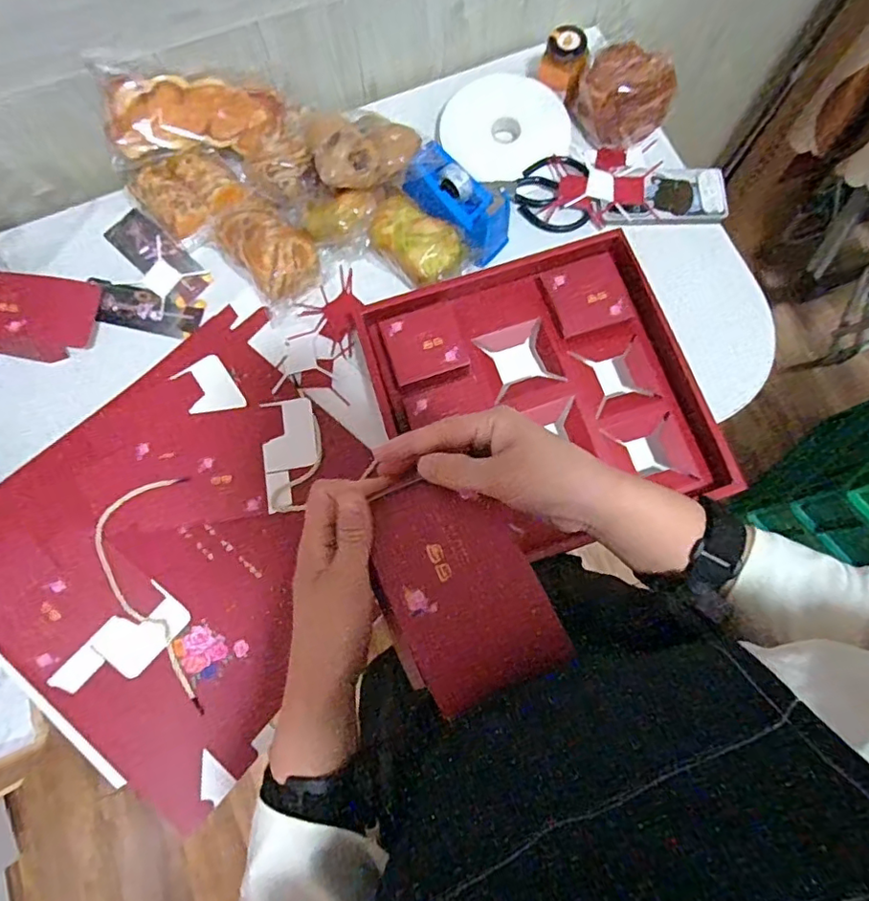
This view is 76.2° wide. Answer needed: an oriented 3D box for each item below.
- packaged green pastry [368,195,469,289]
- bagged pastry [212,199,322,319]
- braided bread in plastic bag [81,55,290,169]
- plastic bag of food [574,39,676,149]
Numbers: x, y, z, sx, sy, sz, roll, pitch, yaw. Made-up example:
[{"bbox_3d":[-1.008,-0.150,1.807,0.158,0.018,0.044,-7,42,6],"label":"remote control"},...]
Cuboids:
[{"bbox_3d":[-0.020,-0.253,0.673,0.119,0.041,0.077,37,80,9],"label":"packaged green pastry"},{"bbox_3d":[-0.204,-0.248,0.682,0.092,0.064,0.127,-37,79,-8],"label":"bagged pastry"},{"bbox_3d":[-0.285,-0.401,0.676,0.210,0.097,0.048,-12,31,-27],"label":"braided bread in plastic bag"},{"bbox_3d":[0.246,-0.464,0.719,0.100,0.070,0.107,-41,80,-9],"label":"plastic bag of food"}]

